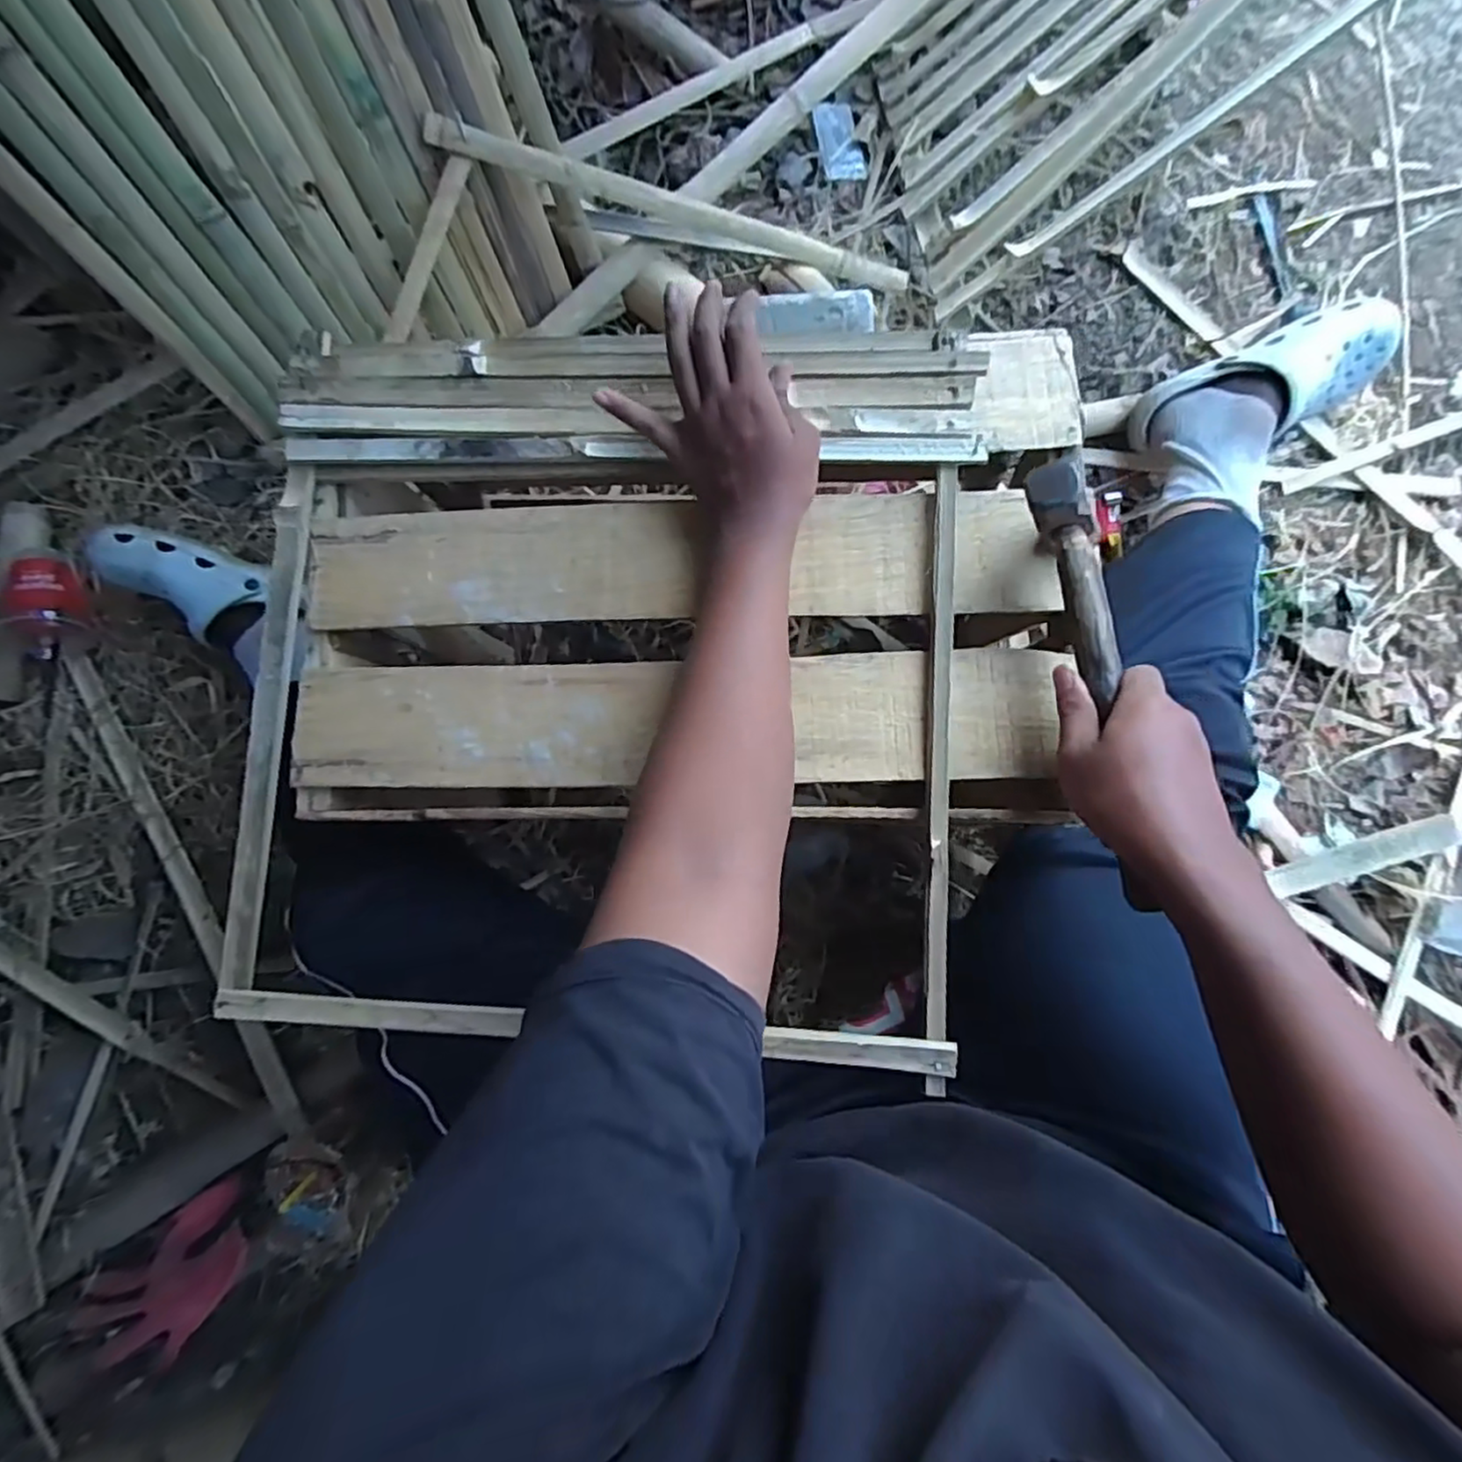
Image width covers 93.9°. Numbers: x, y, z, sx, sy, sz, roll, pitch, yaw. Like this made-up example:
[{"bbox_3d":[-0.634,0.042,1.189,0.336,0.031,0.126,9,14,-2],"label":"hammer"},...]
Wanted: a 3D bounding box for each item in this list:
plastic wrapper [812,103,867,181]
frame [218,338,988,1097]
[{"bbox_3d":[0.143,-0.781,0.905,0.053,0.008,0.110,-13,83,2],"label":"plastic wrapper"},{"bbox_3d":[-0.097,-0.037,0.492,0.517,0.050,0.511,3,84,3],"label":"frame"}]

